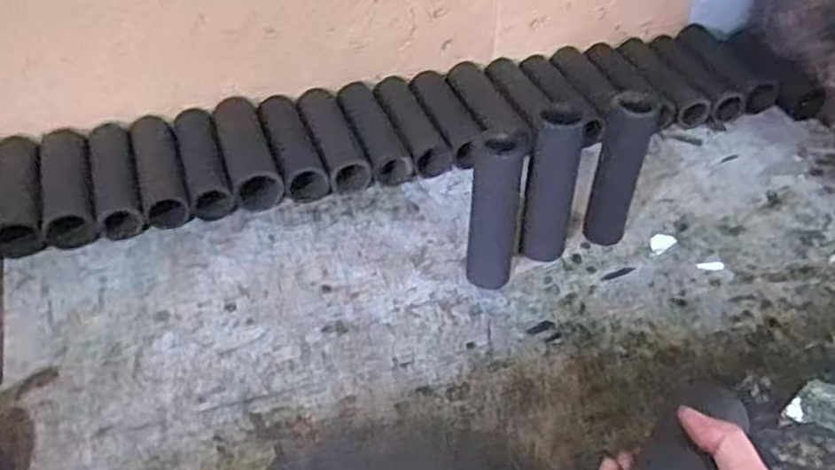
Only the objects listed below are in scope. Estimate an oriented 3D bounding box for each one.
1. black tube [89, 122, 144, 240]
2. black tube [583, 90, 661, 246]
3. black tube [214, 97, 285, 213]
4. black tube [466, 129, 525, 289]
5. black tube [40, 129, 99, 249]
[{"bbox_3d":[-0.369,-0.067,0.874,0.050,0.056,0.184,-14,40,-16],"label":"black tube"},{"bbox_3d":[0.223,-0.073,0.783,0.049,0.181,0.048,12,40,15],"label":"black tube"},{"bbox_3d":[-0.222,-0.103,0.919,0.061,0.053,0.183,-14,41,-17],"label":"black tube"},{"bbox_3d":[0.076,-0.018,0.720,0.045,0.186,0.048,-1,38,-1],"label":"black tube"},{"bbox_3d":[-0.422,-0.057,0.862,0.057,0.051,0.182,-14,41,-17],"label":"black tube"}]

